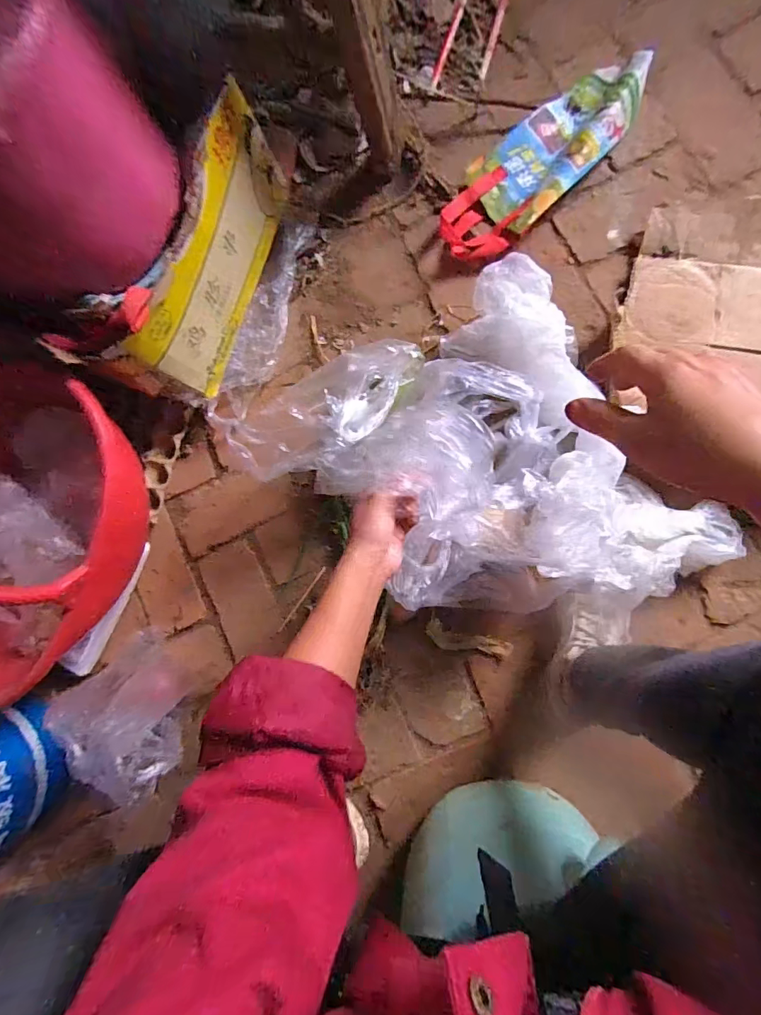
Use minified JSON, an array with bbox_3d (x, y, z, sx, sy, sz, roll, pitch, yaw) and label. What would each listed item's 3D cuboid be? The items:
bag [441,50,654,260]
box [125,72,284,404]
[{"bbox_3d":[0.267,-0.580,0.754,0.406,0.050,0.153,-45,81,4],"label":"bag"},{"bbox_3d":[-0.238,-0.381,0.700,0.041,0.261,0.398,18,88,10],"label":"box"}]

